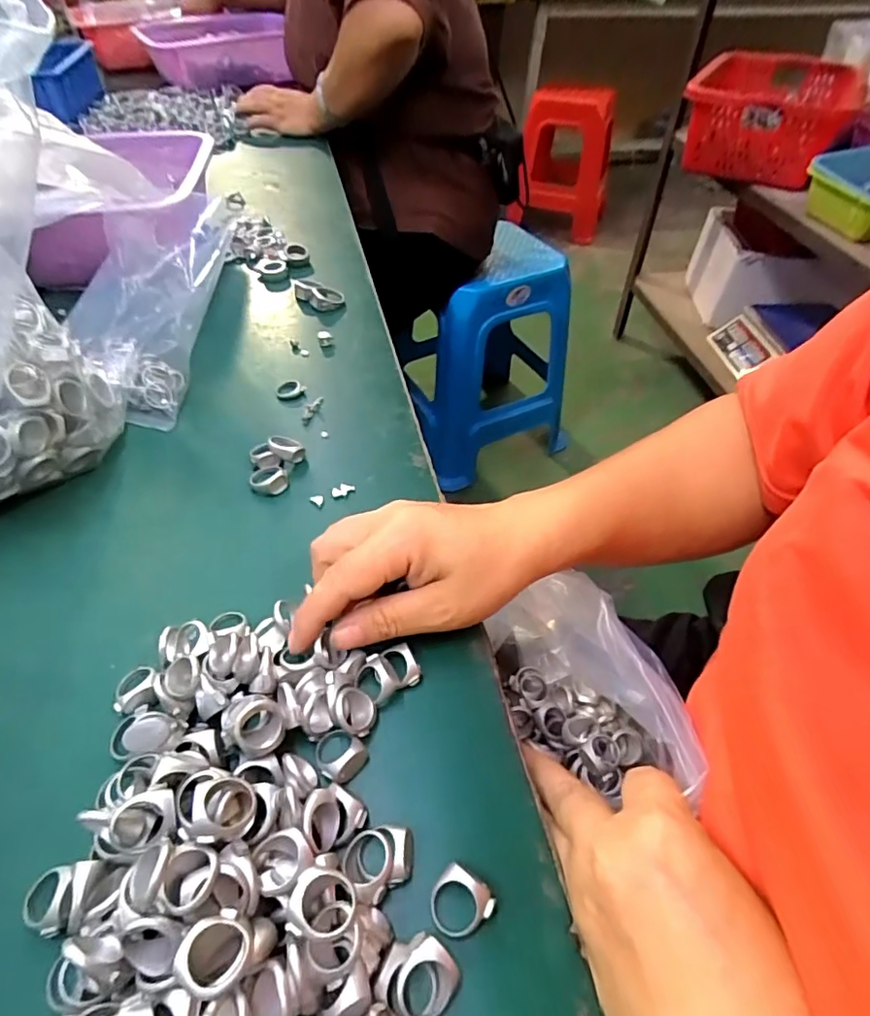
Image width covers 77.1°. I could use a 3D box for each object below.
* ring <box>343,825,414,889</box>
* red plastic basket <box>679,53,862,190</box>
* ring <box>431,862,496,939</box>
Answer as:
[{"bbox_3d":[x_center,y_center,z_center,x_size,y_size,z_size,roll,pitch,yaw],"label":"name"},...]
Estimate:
[{"bbox_3d":[-0.022,0.139,0.218,0.027,0.013,0.021,-5,49,-5],"label":"ring"},{"bbox_3d":[0.650,-0.780,1.079,0.272,0.131,0.414,19,51,15],"label":"red plastic basket"},{"bbox_3d":[0.010,0.151,0.208,0.023,0.009,0.021,0,48,0],"label":"ring"}]

